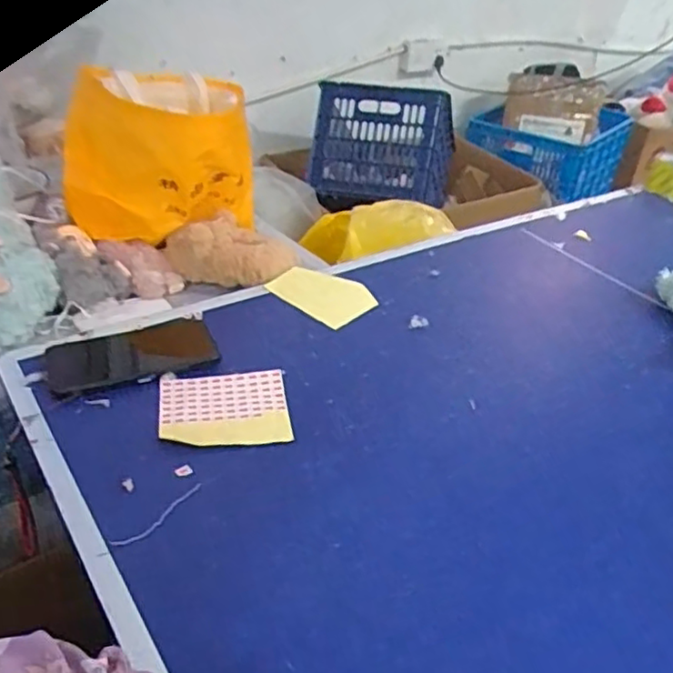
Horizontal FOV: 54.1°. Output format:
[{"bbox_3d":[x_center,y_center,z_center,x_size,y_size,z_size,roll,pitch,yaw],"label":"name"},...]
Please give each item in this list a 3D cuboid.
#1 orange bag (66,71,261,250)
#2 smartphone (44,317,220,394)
[{"bbox_3d":[-0.214,-0.209,0.793,0.213,0.177,0.189,-3,35,-10],"label":"orange bag"},{"bbox_3d":[-0.206,0.017,0.663,0.159,0.010,0.077,-13,47,-19],"label":"smartphone"}]

